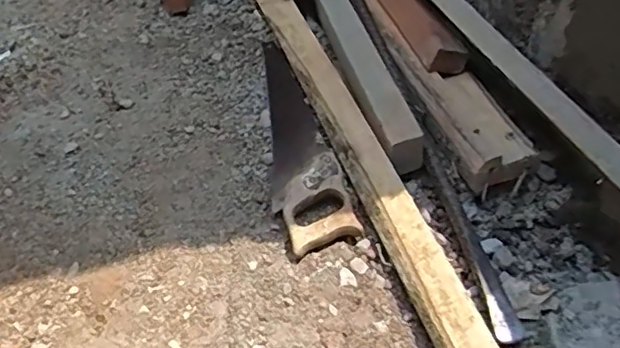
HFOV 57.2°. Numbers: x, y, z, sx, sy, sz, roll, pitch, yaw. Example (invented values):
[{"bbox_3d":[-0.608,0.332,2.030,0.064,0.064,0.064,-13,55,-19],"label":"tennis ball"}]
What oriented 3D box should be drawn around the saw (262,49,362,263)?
[{"bbox_3d":[-0.030,-0.057,0.831,0.091,0.025,0.405,-14,48,-7],"label":"saw"}]

